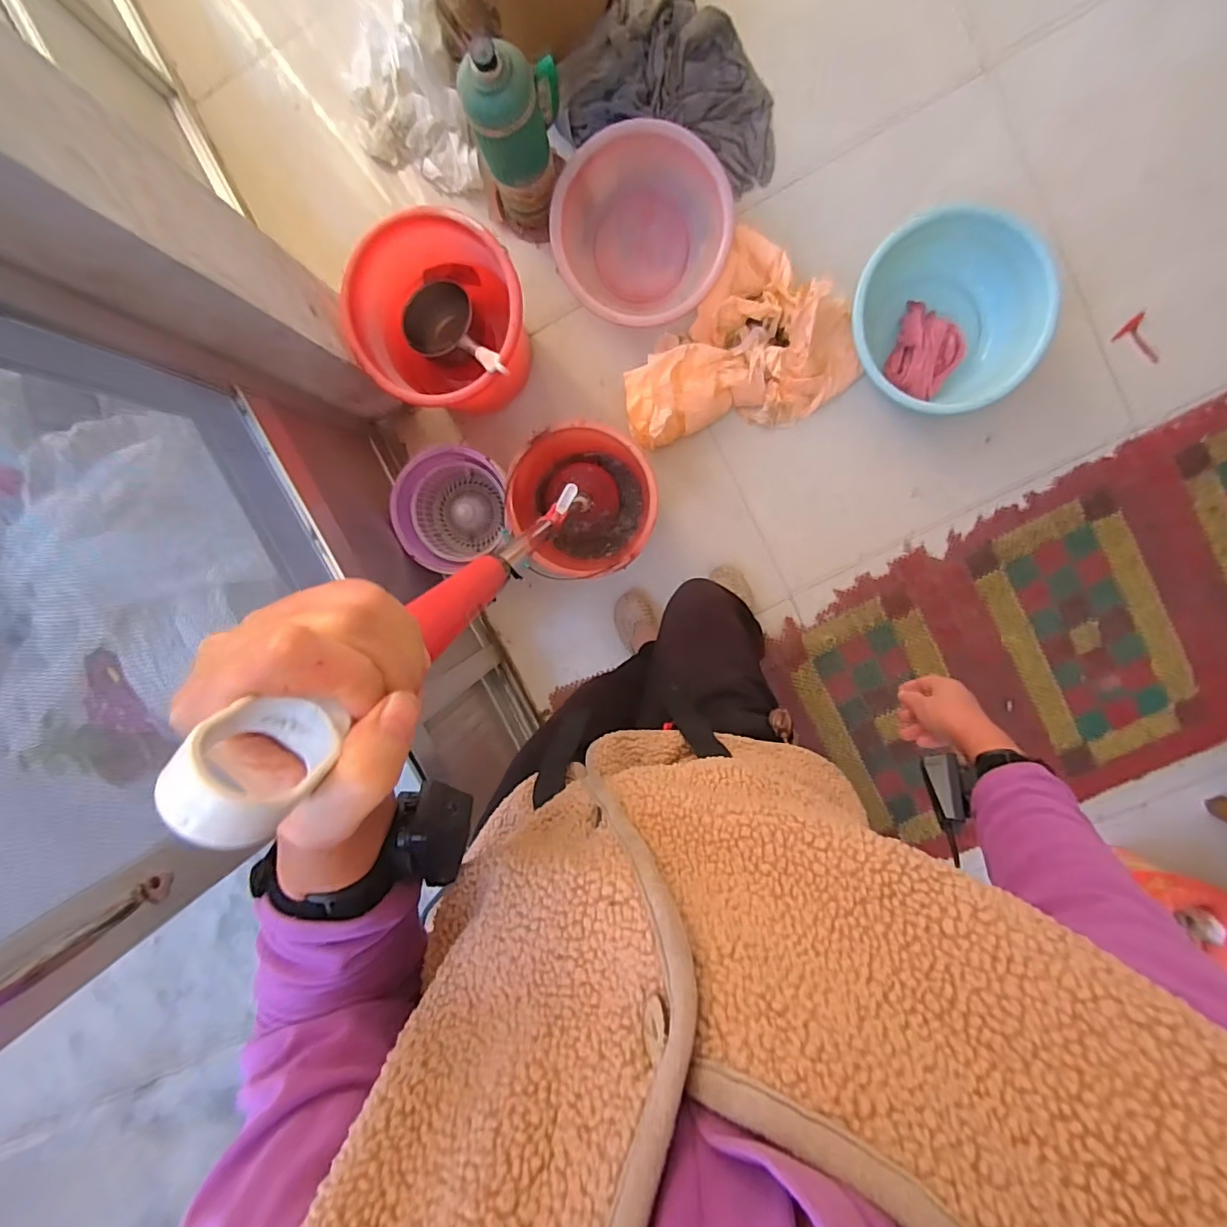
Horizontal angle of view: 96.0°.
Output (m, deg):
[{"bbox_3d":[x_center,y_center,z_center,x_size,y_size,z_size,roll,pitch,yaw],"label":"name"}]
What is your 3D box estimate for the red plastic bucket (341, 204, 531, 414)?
[{"bbox_3d":[-0.331,-0.587,1.140,0.323,0.295,0.349,0,97,4],"label":"red plastic bucket"}]

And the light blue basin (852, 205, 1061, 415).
[{"bbox_3d":[0.666,-0.581,1.119,0.390,0.152,0.332,40,98,-1],"label":"light blue basin"}]

